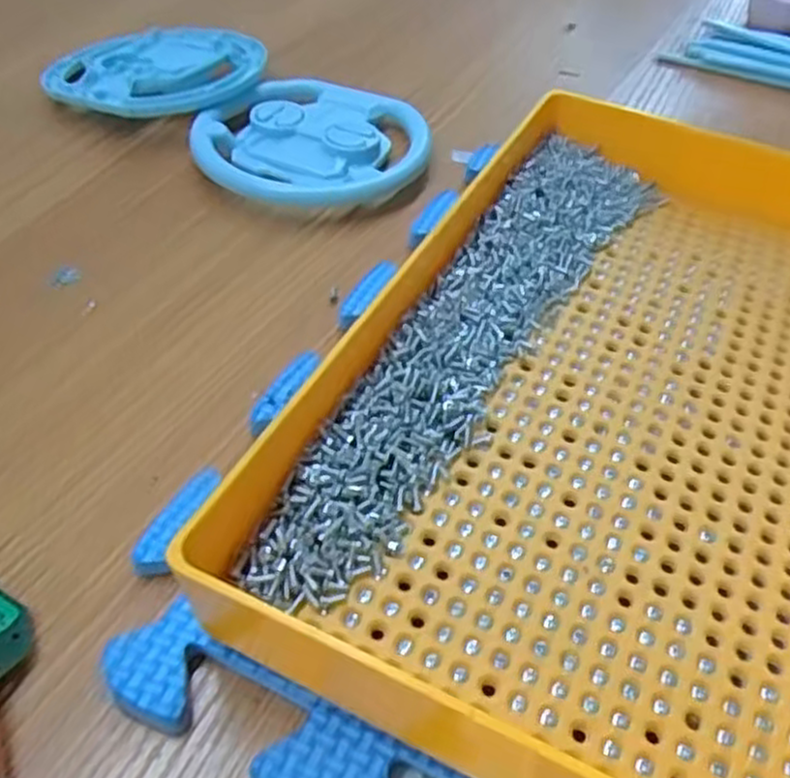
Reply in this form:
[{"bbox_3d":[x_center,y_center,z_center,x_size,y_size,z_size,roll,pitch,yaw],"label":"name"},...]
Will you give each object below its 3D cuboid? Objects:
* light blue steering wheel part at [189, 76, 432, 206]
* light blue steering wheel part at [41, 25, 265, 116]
[{"bbox_3d":[-0.036,-0.109,0.346,0.095,0.015,0.099,2,48,-2],"label":"light blue steering wheel part"},{"bbox_3d":[-0.117,-0.156,0.377,0.100,0.010,0.090,11,48,6],"label":"light blue steering wheel part"}]

